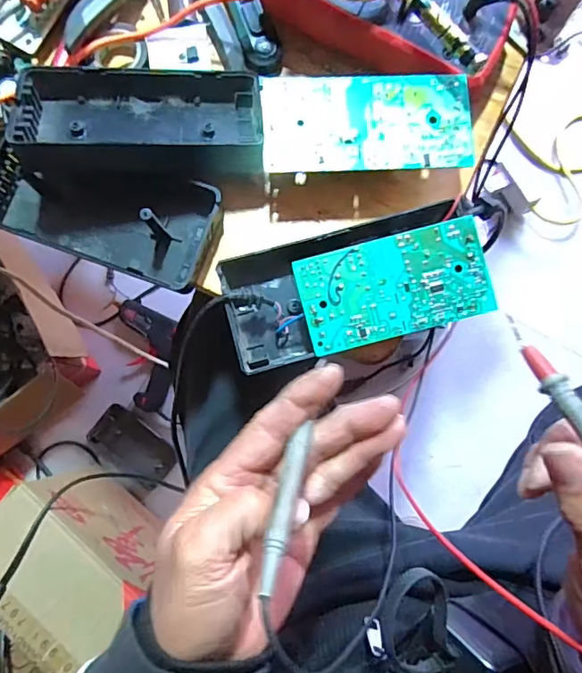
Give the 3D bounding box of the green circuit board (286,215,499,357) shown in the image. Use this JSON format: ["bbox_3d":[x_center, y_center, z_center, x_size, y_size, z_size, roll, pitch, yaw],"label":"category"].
[{"bbox_3d":[0.070,-0.034,0.352,0.125,0.017,0.066,-14,81,-1],"label":"green circuit board"}]

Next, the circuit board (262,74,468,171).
[{"bbox_3d":[0.054,-0.154,0.375,0.147,0.007,0.069,-2,81,0],"label":"circuit board"}]

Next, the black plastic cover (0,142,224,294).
[{"bbox_3d":[-0.141,-0.097,0.396,0.171,0.032,0.081,20,82,4],"label":"black plastic cover"}]

